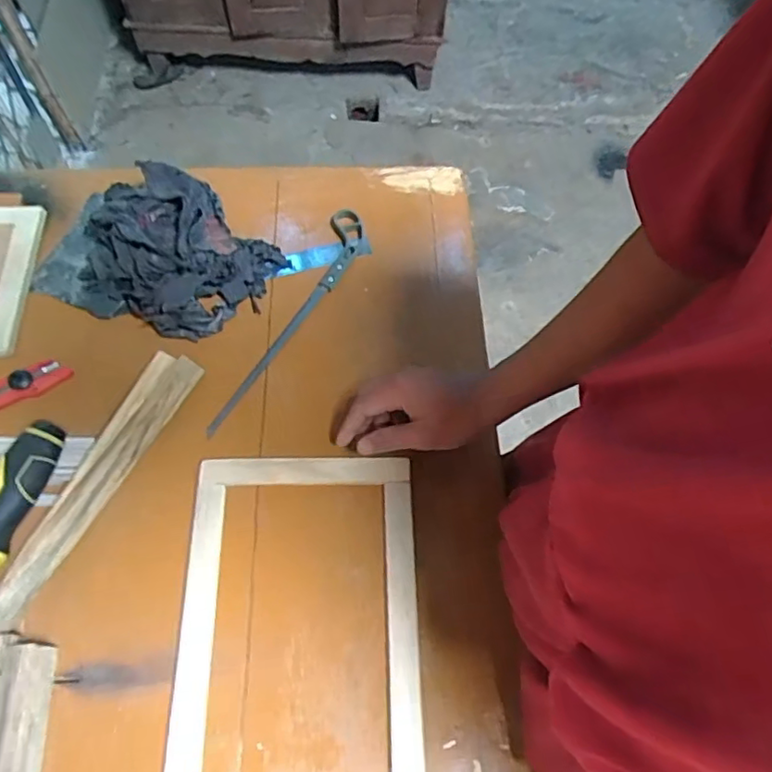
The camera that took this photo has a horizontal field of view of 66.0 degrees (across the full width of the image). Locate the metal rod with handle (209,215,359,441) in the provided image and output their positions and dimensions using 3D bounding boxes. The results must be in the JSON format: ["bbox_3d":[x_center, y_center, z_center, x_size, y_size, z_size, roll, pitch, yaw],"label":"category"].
[{"bbox_3d":[-0.102,-0.081,0.679,0.046,0.020,0.321,22,63,8],"label":"metal rod with handle"}]

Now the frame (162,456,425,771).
[{"bbox_3d":[-0.077,0.229,0.521,0.211,0.016,0.348,0,62,-4],"label":"frame"}]

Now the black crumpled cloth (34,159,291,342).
[{"bbox_3d":[-0.259,-0.161,0.681,0.249,0.063,0.197,25,63,9],"label":"black crumpled cloth"}]

